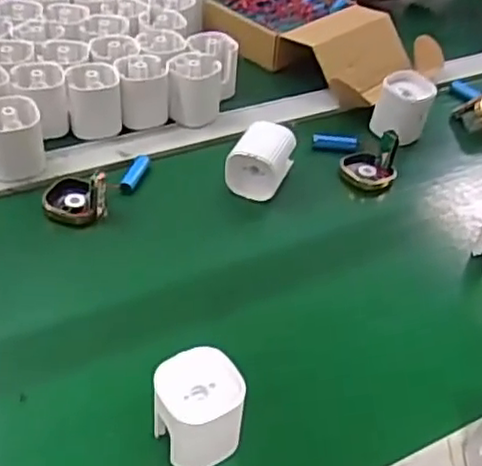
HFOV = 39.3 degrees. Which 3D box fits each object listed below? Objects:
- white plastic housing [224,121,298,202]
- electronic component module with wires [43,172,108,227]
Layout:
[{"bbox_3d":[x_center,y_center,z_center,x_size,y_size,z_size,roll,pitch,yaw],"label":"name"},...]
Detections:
[{"bbox_3d":[0.021,-0.074,0.692,0.055,0.049,0.067,19,44,13],"label":"white plastic housing"},{"bbox_3d":[-0.159,-0.045,0.646,0.059,0.046,0.053,-3,43,-10],"label":"electronic component module with wires"}]

